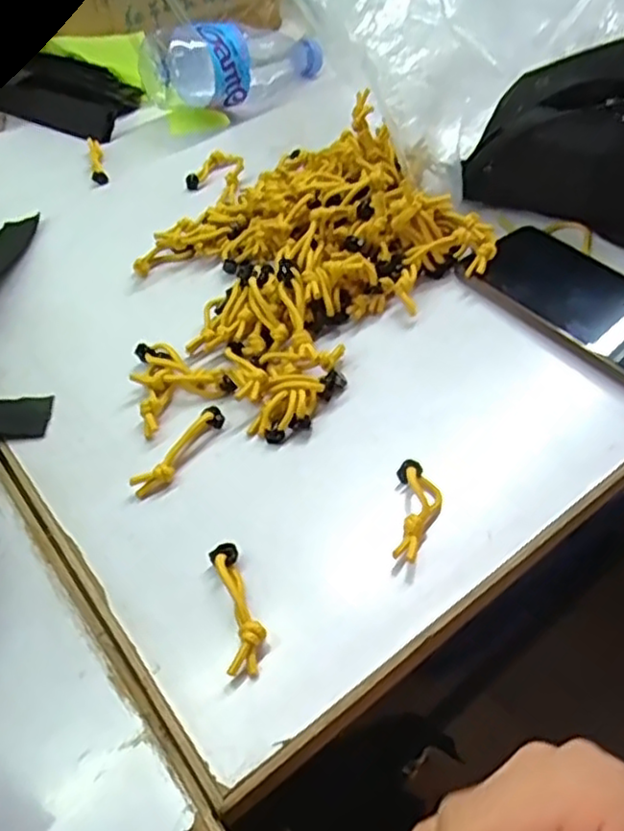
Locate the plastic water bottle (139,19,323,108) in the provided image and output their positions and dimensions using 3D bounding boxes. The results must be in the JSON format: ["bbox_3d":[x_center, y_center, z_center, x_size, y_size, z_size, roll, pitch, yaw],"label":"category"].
[{"bbox_3d":[-0.067,-0.337,0.633,0.185,0.084,0.067,-31,53,-22],"label":"plastic water bottle"}]

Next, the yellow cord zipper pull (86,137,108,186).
[{"bbox_3d":[-0.189,-0.225,0.586,0.012,0.008,0.077,-15,49,-9],"label":"yellow cord zipper pull"}]

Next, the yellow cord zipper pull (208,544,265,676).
[{"bbox_3d":[-0.033,0.083,0.295,0.017,0.014,0.061,-13,50,-7],"label":"yellow cord zipper pull"}]

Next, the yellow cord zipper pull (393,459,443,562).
[{"bbox_3d":[0.052,0.047,0.324,0.023,0.018,0.056,3,50,6],"label":"yellow cord zipper pull"}]

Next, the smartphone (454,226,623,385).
[{"bbox_3d":[0.173,-0.072,0.420,0.080,0.016,0.165,-30,54,-21],"label":"smartphone"}]

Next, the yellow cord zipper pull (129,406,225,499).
[{"bbox_3d":[-0.070,0.019,0.358,0.013,0.010,0.064,26,56,23],"label":"yellow cord zipper pull"}]

